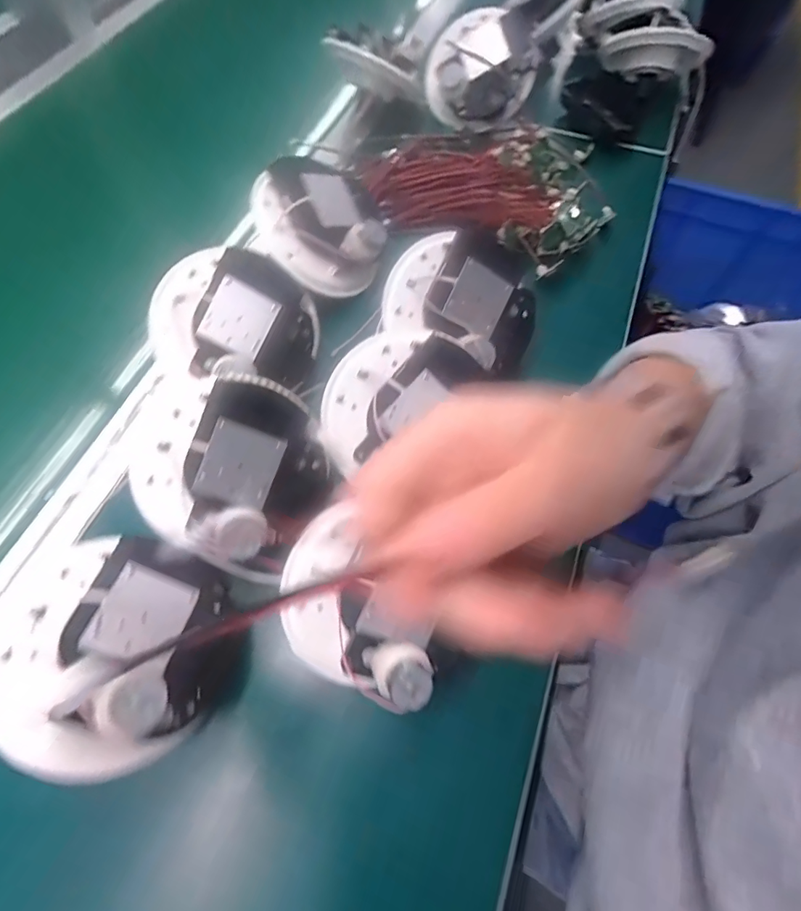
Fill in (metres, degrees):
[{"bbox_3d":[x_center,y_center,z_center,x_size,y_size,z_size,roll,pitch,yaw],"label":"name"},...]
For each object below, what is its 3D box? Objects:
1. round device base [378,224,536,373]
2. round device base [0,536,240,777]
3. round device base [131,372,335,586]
[{"bbox_3d":[0.049,-0.120,0.370,0.116,0.069,0.102,24,68,10],"label":"round device base"},{"bbox_3d":[-0.160,0.106,0.258,0.112,0.051,0.114,0,66,0],"label":"round device base"},{"bbox_3d":[-0.113,0.008,0.305,0.124,0.054,0.124,-1,94,-13],"label":"round device base"}]

